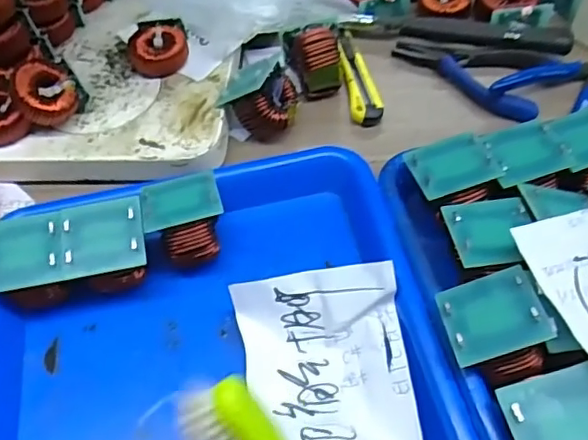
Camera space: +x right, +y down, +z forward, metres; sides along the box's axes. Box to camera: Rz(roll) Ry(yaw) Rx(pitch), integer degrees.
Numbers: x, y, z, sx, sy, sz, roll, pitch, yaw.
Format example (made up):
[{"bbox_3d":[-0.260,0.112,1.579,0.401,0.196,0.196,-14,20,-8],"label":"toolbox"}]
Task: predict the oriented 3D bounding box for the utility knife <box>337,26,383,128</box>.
[{"bbox_3d":[0.052,-0.120,0.463,0.025,0.011,0.112,-6,54,0],"label":"utility knife"}]

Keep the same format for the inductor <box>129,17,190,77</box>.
[{"bbox_3d":[-0.105,-0.133,0.445,0.042,0.022,0.042,-2,54,3],"label":"inductor"}]

